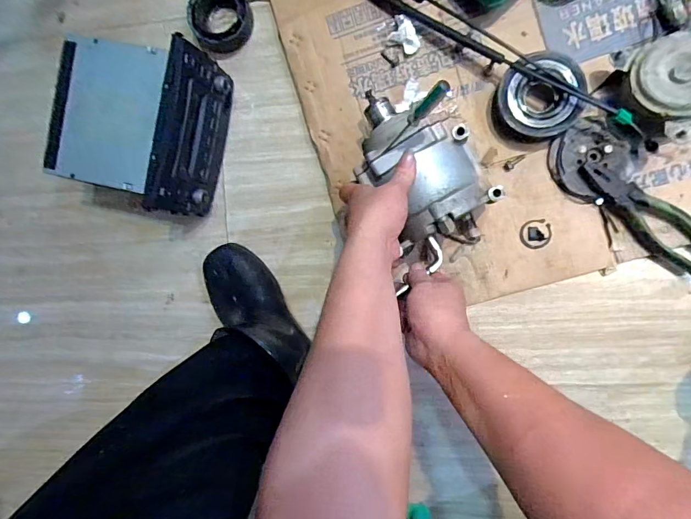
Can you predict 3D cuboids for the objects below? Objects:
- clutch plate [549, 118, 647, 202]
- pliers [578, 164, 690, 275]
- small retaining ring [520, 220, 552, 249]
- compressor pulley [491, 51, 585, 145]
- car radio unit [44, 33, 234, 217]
[{"bbox_3d":[0.321,-0.131,0.540,0.100,0.007,0.094,0,91,8],"label":"clutch plate"},{"bbox_3d":[0.378,-0.053,0.523,0.191,0.023,0.054,35,95,6],"label":"pliers"},{"bbox_3d":[0.253,-0.034,0.551,0.040,0.004,0.039,0,91,8],"label":"small retaining ring"},{"bbox_3d":[0.246,-0.205,0.533,0.103,0.044,0.099,0,91,8],"label":"compressor pulley"},{"bbox_3d":[-0.290,-0.183,0.582,0.206,0.128,0.202,11,93,7],"label":"car radio unit"}]

